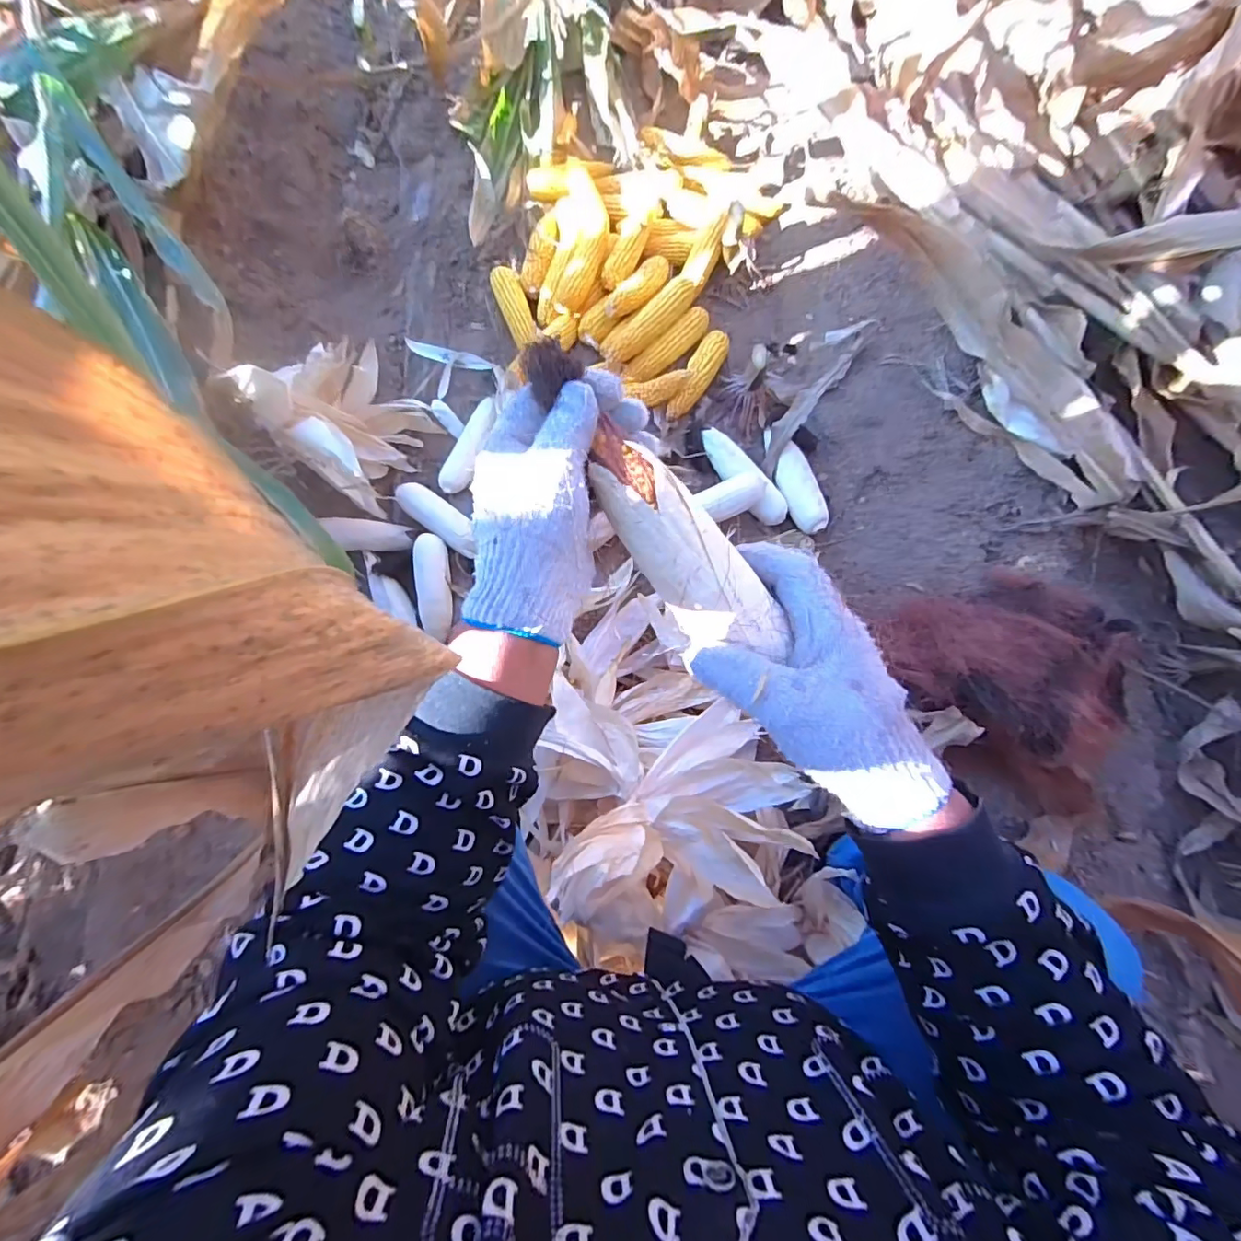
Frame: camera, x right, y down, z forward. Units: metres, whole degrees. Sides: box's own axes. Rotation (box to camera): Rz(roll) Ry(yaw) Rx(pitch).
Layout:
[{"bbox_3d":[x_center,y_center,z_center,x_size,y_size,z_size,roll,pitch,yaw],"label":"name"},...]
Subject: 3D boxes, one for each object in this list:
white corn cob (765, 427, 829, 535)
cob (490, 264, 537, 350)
[{"bbox_3d":[0.292,-0.239,0.917,0.060,0.058,0.206,-19,75,-5],"label":"white corn cob"},{"bbox_3d":[-0.187,-0.558,0.987,0.051,0.061,0.162,-23,76,-6],"label":"cob"}]

